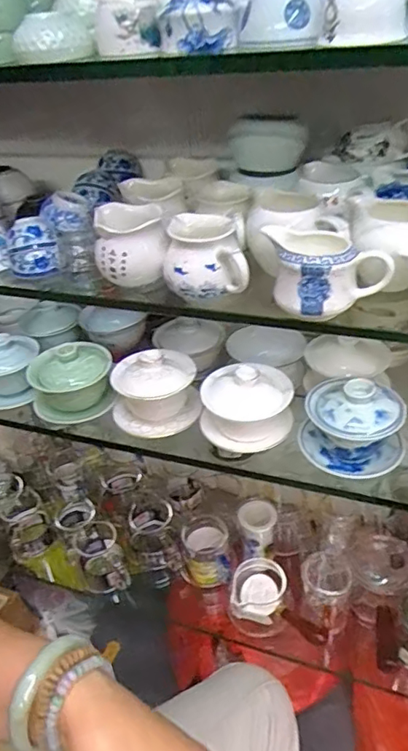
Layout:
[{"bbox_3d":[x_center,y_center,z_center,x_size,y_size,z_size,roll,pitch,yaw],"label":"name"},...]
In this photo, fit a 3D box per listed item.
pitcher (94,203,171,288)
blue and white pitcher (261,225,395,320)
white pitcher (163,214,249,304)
[{"bbox_3d":[-0.074,-0.132,0.530,0.072,0.060,0.079,-10,37,-6],"label":"pitcher"},{"bbox_3d":[0.102,-0.091,0.448,0.093,0.054,0.070,-7,37,-2],"label":"blue and white pitcher"},{"bbox_3d":[-0.001,-0.108,0.490,0.073,0.052,0.092,-10,37,-6],"label":"white pitcher"}]

